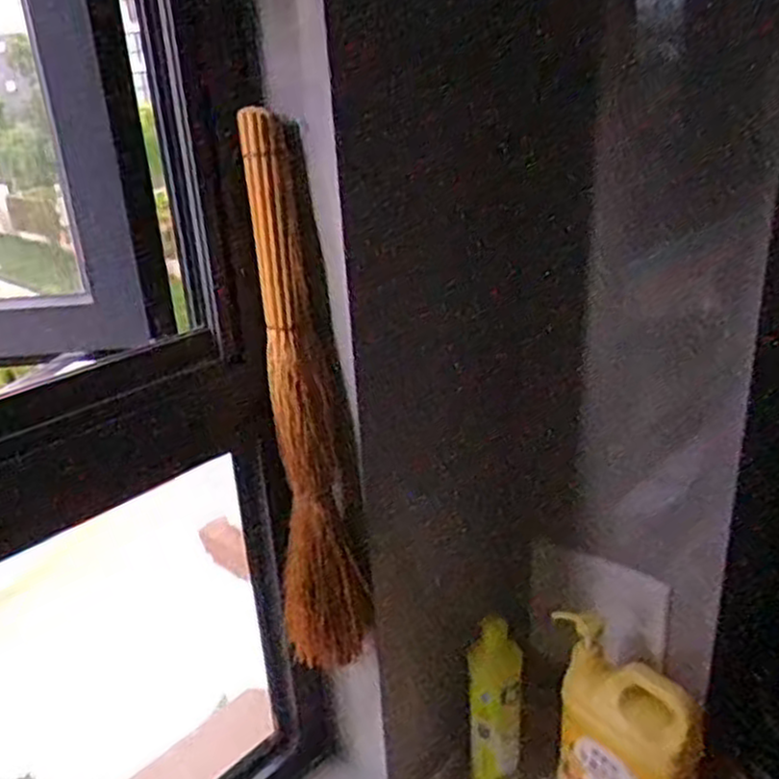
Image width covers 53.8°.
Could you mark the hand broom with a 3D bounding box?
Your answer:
[{"bbox_3d":[-0.072,0.023,0.659,0.075,0.476,0.066,5,25,19],"label":"hand broom"}]

